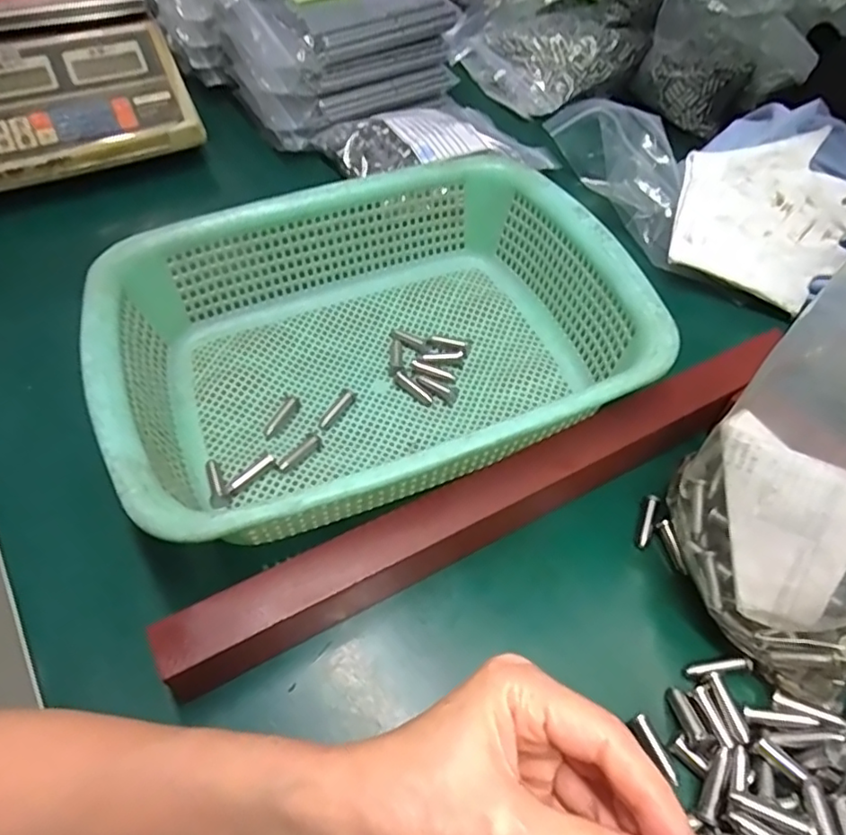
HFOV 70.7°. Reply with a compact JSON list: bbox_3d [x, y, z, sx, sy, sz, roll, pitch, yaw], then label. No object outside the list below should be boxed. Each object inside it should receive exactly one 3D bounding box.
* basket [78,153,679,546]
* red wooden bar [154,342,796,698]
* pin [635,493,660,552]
[{"bbox_3d":[-0.027,-0.042,0.358,0.287,0.080,0.214,-17,56,-12],"label":"basket"},{"bbox_3d":[0.044,0.043,0.323,0.357,0.044,0.033,-23,58,-16],"label":"red wooden bar"},{"bbox_3d":[0.127,0.058,0.336,0.007,0.006,0.033,20,57,13],"label":"pin"}]

